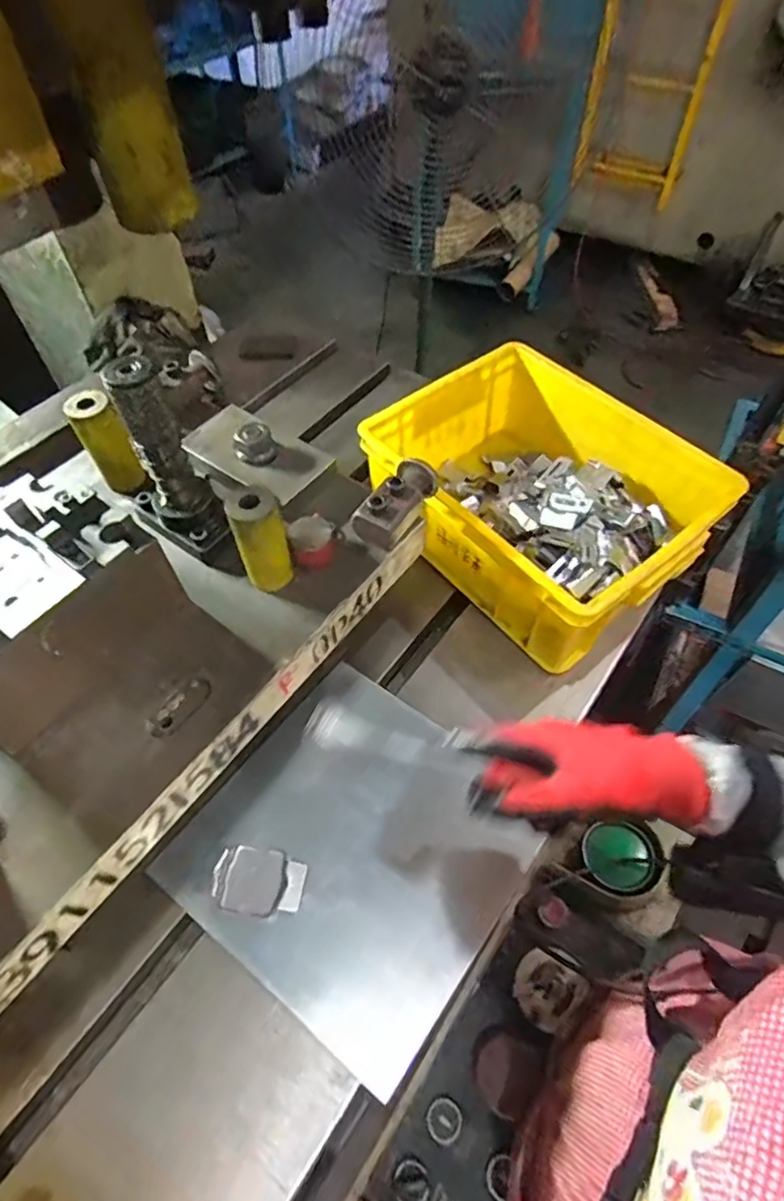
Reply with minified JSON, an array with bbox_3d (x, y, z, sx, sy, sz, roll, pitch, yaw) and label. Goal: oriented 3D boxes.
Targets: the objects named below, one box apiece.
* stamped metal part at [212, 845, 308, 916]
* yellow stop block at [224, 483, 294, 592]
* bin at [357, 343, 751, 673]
[{"bbox_3d":[-0.112,0.238,0.502,0.074,0.014,0.052,2,55,3],"label":"stamped metal part"},{"bbox_3d":[-0.109,-0.050,0.497,0.039,0.095,0.034,-18,57,-11],"label":"yellow stop block"},{"bbox_3d":[0.163,-0.118,0.675,0.259,0.130,0.343,-36,62,-21],"label":"bin"}]

